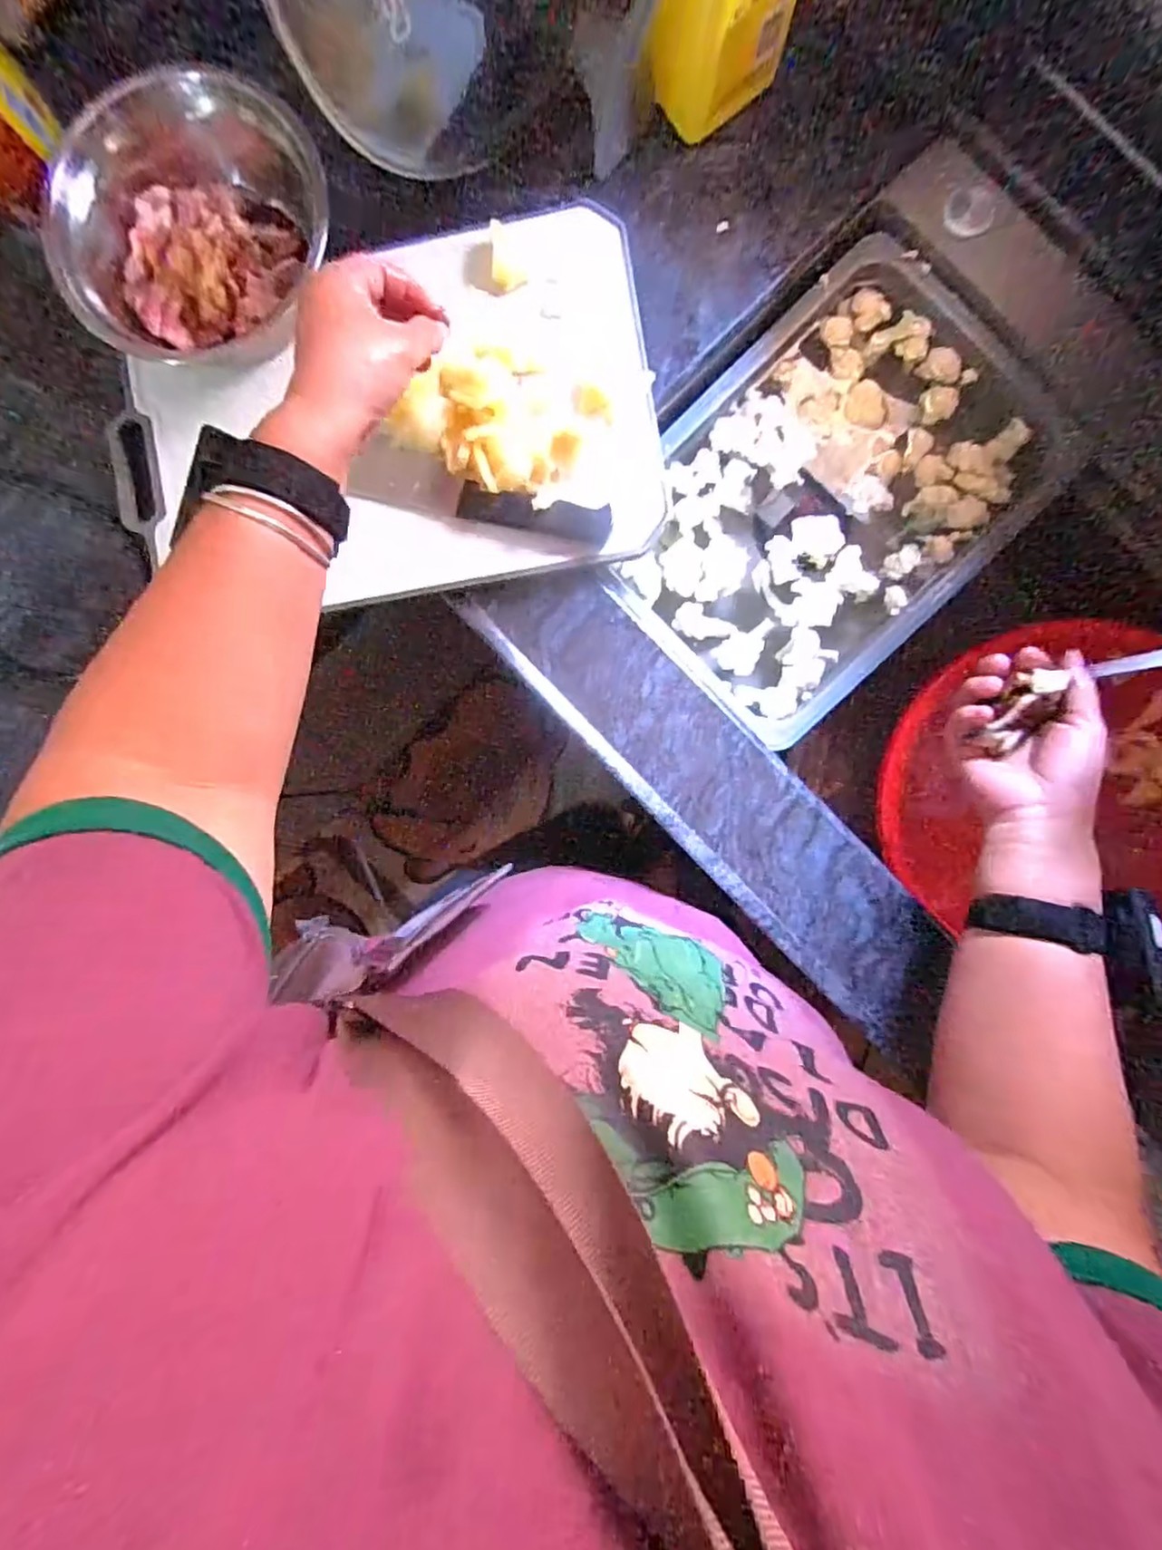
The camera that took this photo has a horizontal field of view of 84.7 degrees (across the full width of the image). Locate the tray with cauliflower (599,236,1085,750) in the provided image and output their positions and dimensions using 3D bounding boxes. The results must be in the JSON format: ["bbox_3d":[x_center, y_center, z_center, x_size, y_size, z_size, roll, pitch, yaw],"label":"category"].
[{"bbox_3d":[0.190,-0.217,0.501,0.325,0.051,0.239,-45,89,2],"label":"tray with cauliflower"}]

